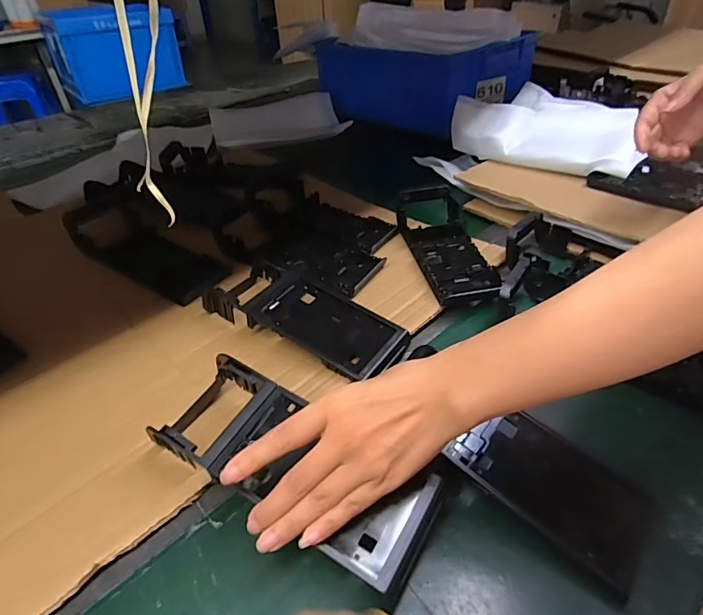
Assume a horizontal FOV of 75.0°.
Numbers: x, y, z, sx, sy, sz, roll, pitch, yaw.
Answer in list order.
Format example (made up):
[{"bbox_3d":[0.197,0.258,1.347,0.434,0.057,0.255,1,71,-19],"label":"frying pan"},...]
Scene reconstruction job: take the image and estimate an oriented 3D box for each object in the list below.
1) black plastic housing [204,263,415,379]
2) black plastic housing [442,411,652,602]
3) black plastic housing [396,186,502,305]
[{"bbox_3d":[-0.051,0.006,0.456,0.211,0.031,0.082,23,46,29],"label":"black plastic housing"},{"bbox_3d":[0.143,0.124,0.325,0.130,0.016,0.084,37,54,21],"label":"black plastic housing"},{"bbox_3d":[0.113,-0.083,0.550,0.080,0.034,0.205,-6,39,-3],"label":"black plastic housing"}]

